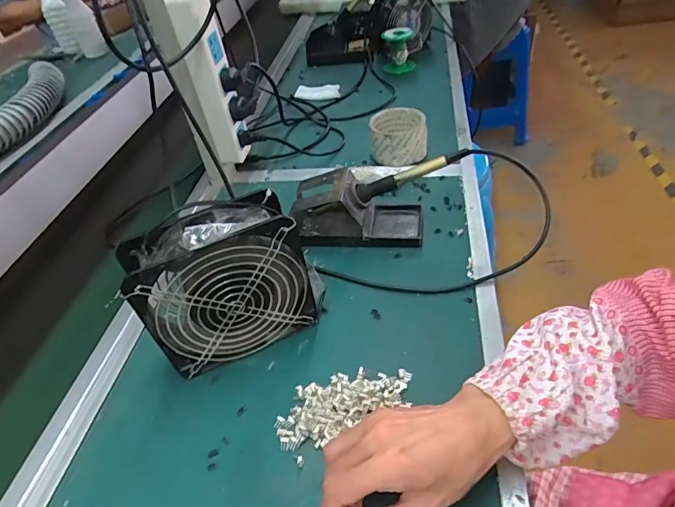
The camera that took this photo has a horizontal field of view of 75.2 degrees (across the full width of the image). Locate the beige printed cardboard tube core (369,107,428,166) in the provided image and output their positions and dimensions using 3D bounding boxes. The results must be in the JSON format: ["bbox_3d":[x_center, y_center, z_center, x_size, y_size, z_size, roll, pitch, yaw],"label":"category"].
[{"bbox_3d":[0.093,-0.175,0.666,0.084,0.059,0.084,-4,43,6],"label":"beige printed cardboard tube core"}]

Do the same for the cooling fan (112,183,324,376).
[{"bbox_3d":[-0.099,0.029,0.415,0.157,0.152,0.057,-22,45,-14],"label":"cooling fan"}]

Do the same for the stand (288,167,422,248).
[{"bbox_3d":[0.022,-0.058,0.542,0.163,0.072,0.074,0,44,10],"label":"stand"}]

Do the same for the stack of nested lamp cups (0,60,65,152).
[{"bbox_3d":[-0.664,-0.313,0.934,0.080,0.082,0.348,-7,44,3],"label":"stack of nested lamp cups"}]

